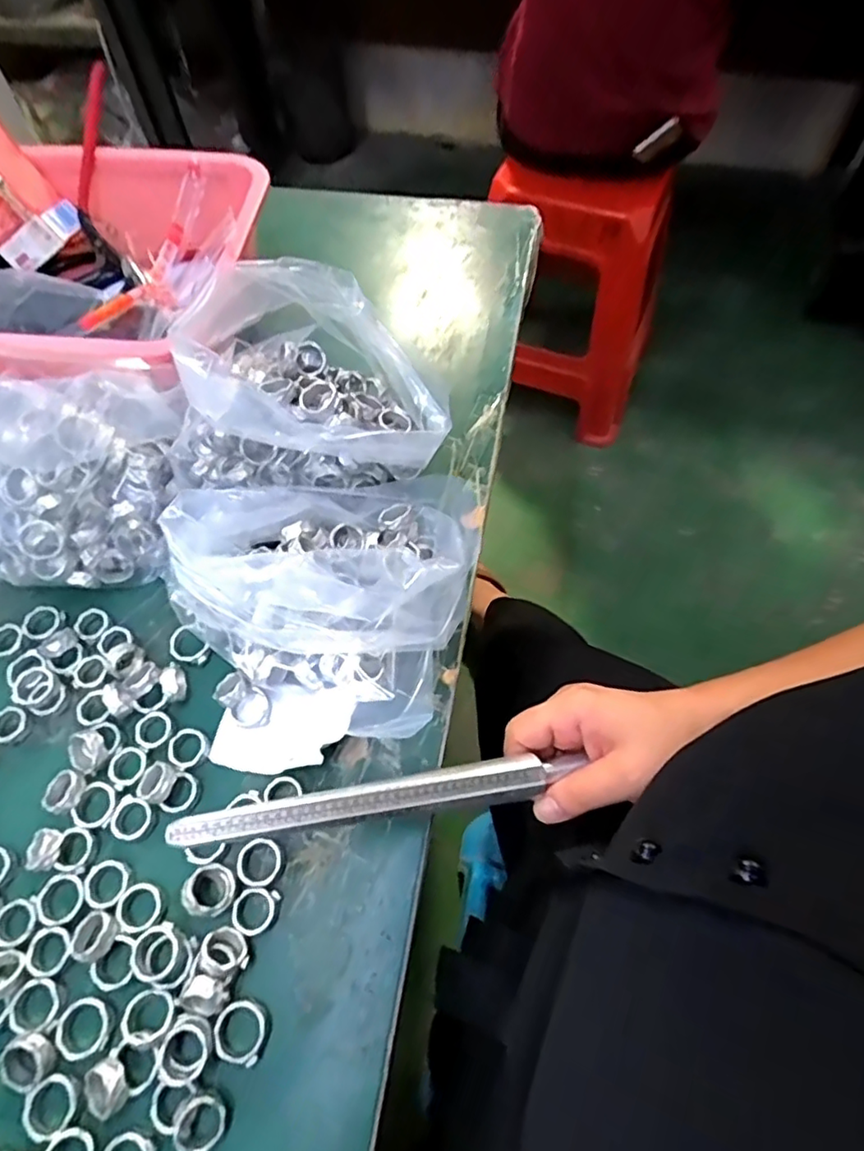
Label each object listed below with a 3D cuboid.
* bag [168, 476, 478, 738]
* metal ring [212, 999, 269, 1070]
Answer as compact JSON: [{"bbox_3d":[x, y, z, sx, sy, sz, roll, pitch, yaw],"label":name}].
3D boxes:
[{"bbox_3d":[-0.056,0.000,0.344,0.145,0.084,0.152,10,62,7],"label":"bag"},{"bbox_3d":[-0.086,0.205,0.273,0.023,0.005,0.023,-1,61,2],"label":"metal ring"}]

